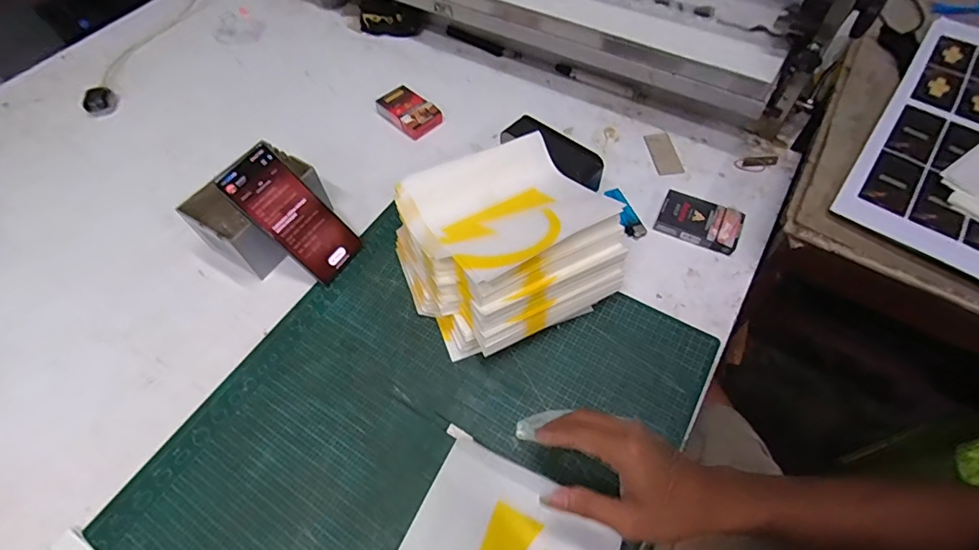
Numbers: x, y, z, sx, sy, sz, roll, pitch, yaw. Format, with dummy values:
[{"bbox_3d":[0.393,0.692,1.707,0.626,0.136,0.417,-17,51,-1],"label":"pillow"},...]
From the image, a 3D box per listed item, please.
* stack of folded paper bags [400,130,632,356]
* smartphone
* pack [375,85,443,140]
[{"bbox_3d":[0.015,-0.039,0.539,0.224,0.111,0.212,-26,61,-14],"label":"stack of folded paper bags"},{"bbox_3d":[-0.231,-0.069,0.559,0.013,0.166,0.072,-6,42,53],"label":"smartphone"},{"bbox_3d":[-0.126,-0.253,0.731,0.103,0.025,0.062,38,66,22],"label":"pack"}]

